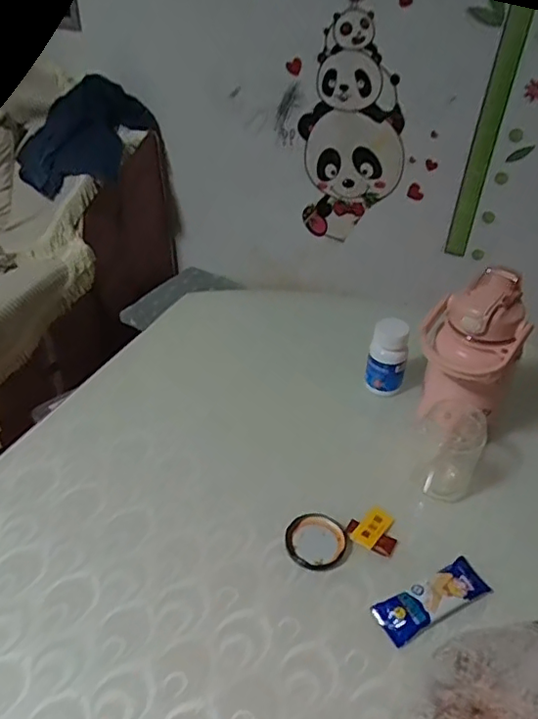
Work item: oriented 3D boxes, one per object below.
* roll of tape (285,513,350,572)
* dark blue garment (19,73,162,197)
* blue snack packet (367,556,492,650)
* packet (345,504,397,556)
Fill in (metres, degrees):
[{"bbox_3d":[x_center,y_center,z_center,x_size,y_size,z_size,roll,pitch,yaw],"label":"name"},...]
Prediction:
[{"bbox_3d":[0.052,0.196,0.625,0.067,0.009,0.061,1,39,-1],"label":"roll of tape"},{"bbox_3d":[-0.496,-0.628,1.609,0.383,0.220,0.205,-21,45,-26],"label":"dark blue garment"},{"bbox_3d":[0.163,0.240,0.578,0.116,0.017,0.043,-16,43,-22],"label":"blue snack packet"},{"bbox_3d":[0.117,0.188,0.642,0.054,0.012,0.049,23,43,24],"label":"packet"}]

